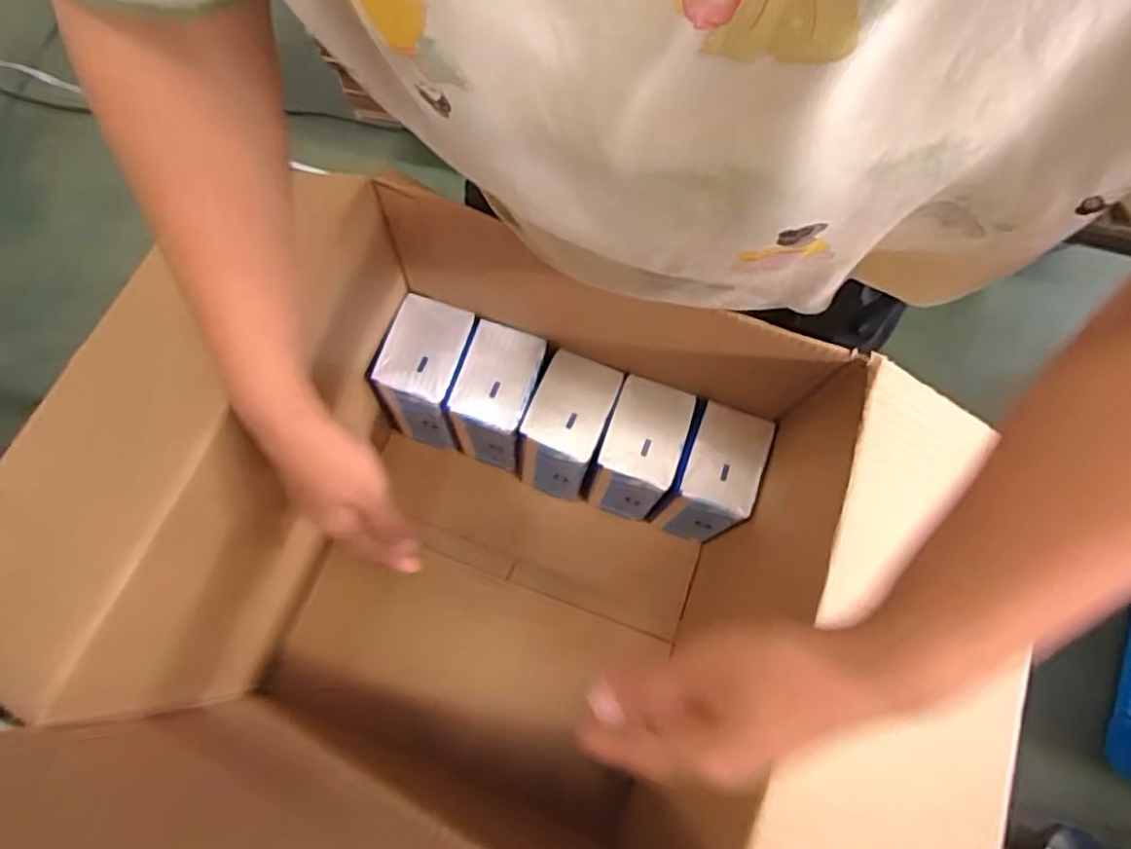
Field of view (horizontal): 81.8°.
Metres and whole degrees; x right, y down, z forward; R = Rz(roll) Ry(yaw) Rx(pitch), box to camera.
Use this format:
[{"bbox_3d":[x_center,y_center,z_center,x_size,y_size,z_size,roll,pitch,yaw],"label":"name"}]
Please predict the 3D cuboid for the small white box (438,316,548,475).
[{"bbox_3d":[-0.060,-0.022,0.615,0.066,0.139,0.094,18,76,5],"label":"small white box"}]

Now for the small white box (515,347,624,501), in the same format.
[{"bbox_3d":[0.002,0.006,0.610,0.064,0.136,0.103,21,76,5],"label":"small white box"}]

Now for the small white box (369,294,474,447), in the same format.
[{"bbox_3d":[-0.125,-0.046,0.606,0.069,0.115,0.101,17,75,4],"label":"small white box"}]

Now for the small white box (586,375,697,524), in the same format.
[{"bbox_3d":[0.066,0.025,0.597,0.063,0.116,0.098,18,76,5],"label":"small white box"}]

